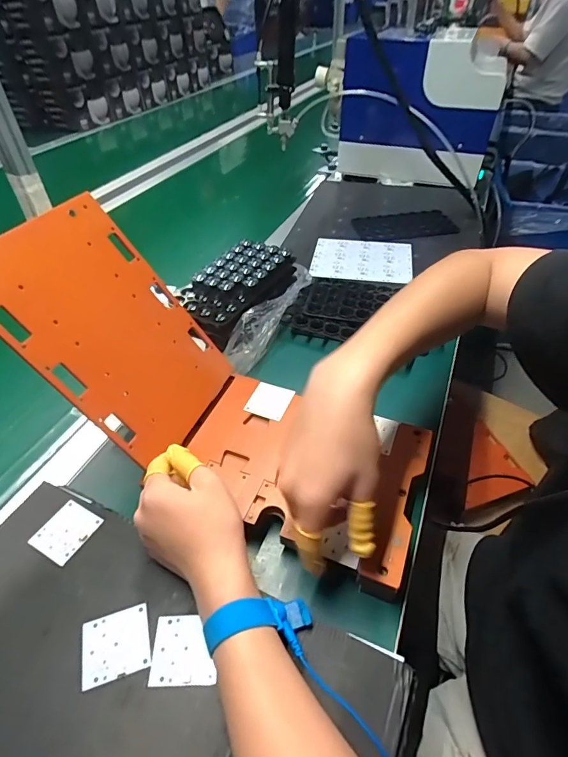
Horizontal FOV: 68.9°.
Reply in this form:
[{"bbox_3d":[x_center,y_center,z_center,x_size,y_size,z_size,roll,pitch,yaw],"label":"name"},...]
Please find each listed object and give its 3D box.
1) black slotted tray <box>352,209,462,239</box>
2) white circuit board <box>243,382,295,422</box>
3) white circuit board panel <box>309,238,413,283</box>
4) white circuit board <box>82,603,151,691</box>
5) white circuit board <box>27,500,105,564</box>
[{"bbox_3d":[0.242,-0.313,0.838,0.190,0.014,0.095,-3,43,-1],"label":"black slotted tray"},{"bbox_3d":[-0.015,0.025,0.470,0.046,0.006,0.045,16,46,17],"label":"white circuit board"},{"bbox_3d":[0.141,-0.219,0.754,0.177,0.011,0.140,8,47,12],"label":"white circuit board panel"},{"bbox_3d":[-0.124,0.196,0.306,0.047,0.004,0.043,-14,45,-13],"label":"white circuit board"},{"bbox_3d":[-0.196,0.136,0.373,0.047,0.004,0.048,20,48,21],"label":"white circuit board"}]

